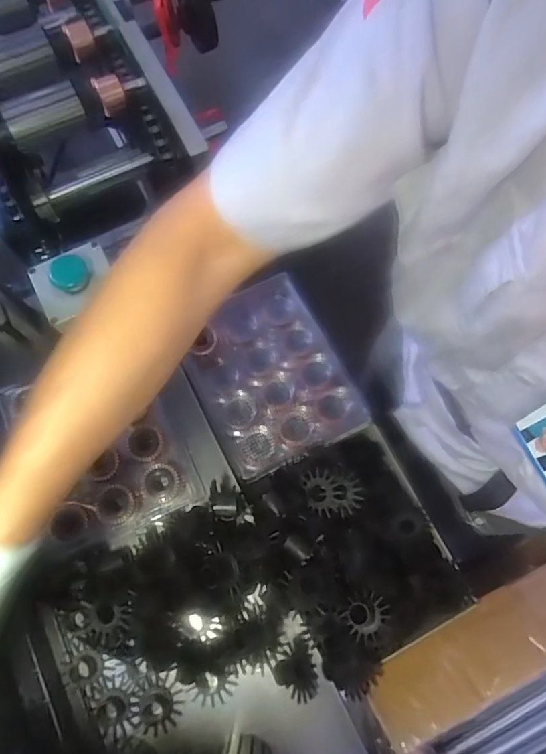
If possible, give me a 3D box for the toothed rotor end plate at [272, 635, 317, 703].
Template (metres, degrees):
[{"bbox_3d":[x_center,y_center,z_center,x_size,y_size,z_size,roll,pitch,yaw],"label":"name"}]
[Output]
[{"bbox_3d":[0.020,0.266,0.456,0.037,0.033,0.047,-21,73,-6],"label":"toothed rotor end plate"}]

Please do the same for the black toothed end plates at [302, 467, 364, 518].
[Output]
[{"bbox_3d":[0.060,0.118,0.513,0.056,0.012,0.044,9,76,-7],"label":"black toothed end plates"}]

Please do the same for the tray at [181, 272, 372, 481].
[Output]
[{"bbox_3d":[-0.006,-0.001,0.571,0.155,0.029,0.195,-28,74,-8],"label":"tray"}]

